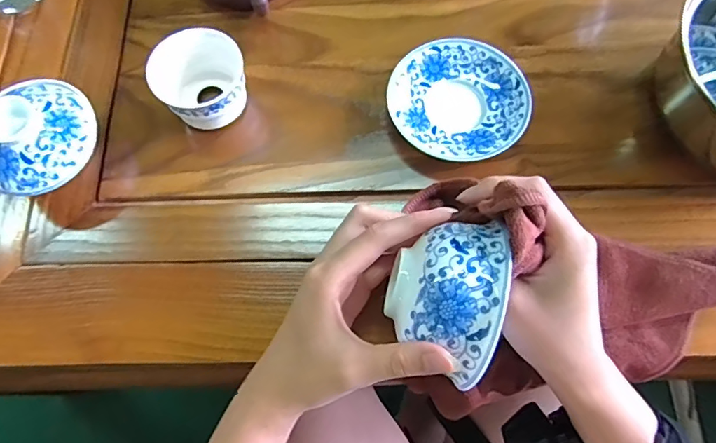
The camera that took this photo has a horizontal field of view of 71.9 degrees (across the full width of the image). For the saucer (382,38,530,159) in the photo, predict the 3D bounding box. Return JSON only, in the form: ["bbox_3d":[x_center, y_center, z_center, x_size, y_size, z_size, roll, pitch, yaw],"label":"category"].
[{"bbox_3d":[0.075,-0.088,0.373,0.101,0.028,0.098,0,70,1],"label":"saucer"}]

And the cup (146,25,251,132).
[{"bbox_3d":[-0.112,-0.101,0.361,0.063,0.045,0.064,0,70,1],"label":"cup"}]

